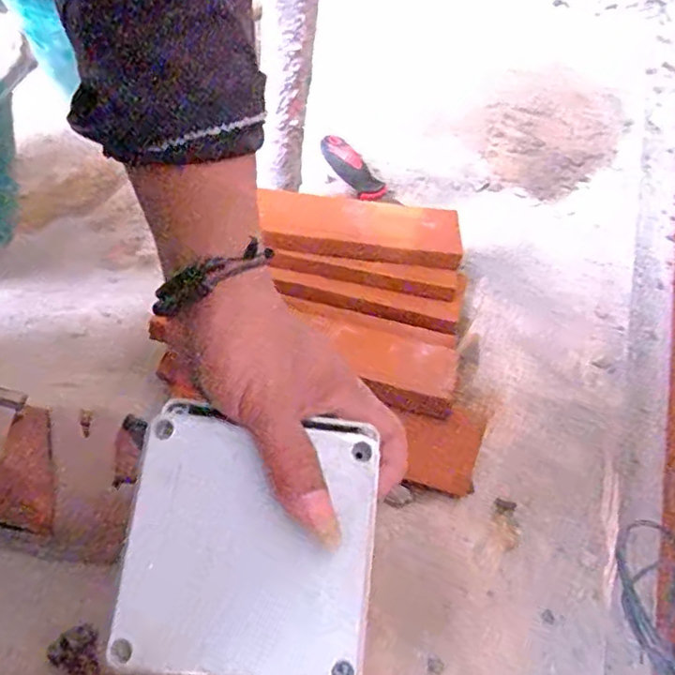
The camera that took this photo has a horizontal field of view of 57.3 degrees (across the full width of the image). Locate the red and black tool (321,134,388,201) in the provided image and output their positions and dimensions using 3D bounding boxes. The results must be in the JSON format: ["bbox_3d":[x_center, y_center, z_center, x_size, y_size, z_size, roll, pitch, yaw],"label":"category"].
[{"bbox_3d":[0.013,-0.193,0.700,0.037,0.023,0.096,-36,81,-31],"label":"red and black tool"}]

